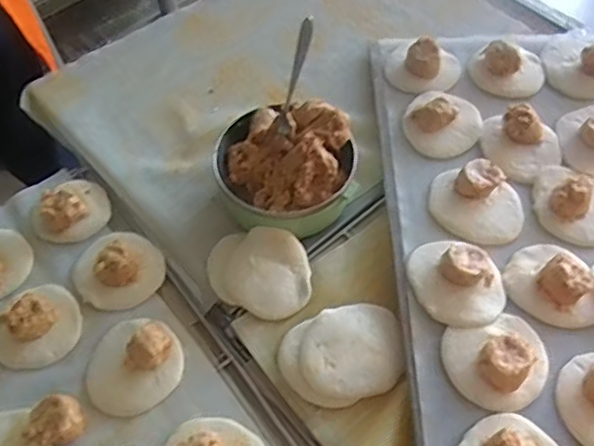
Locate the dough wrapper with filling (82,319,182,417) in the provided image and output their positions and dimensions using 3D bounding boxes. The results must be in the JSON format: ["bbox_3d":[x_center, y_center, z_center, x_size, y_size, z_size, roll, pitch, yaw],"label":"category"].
[{"bbox_3d":[-0.155,0.125,0.569,0.089,0.043,0.087,-33,61,-19],"label":"dough wrapper with filling"}]

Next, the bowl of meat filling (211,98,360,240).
[{"bbox_3d":[-0.012,-0.057,0.643,0.147,0.075,0.141,-1,55,1],"label":"bowl of meat filling"}]

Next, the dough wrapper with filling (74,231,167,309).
[{"bbox_3d":[-0.182,0.043,0.625,0.087,0.040,0.081,-1,55,1],"label":"dough wrapper with filling"}]

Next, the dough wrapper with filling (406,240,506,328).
[{"bbox_3d":[0.148,0.052,0.575,0.093,0.032,0.078,37,64,24],"label":"dough wrapper with filling"}]

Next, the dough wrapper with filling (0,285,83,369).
[{"bbox_3d":[-0.256,0.097,0.594,0.085,0.032,0.075,-19,57,-11],"label":"dough wrapper with filling"}]

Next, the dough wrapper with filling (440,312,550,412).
[{"bbox_3d":[0.177,0.115,0.531,0.090,0.031,0.079,-15,56,-8],"label":"dough wrapper with filling"}]

